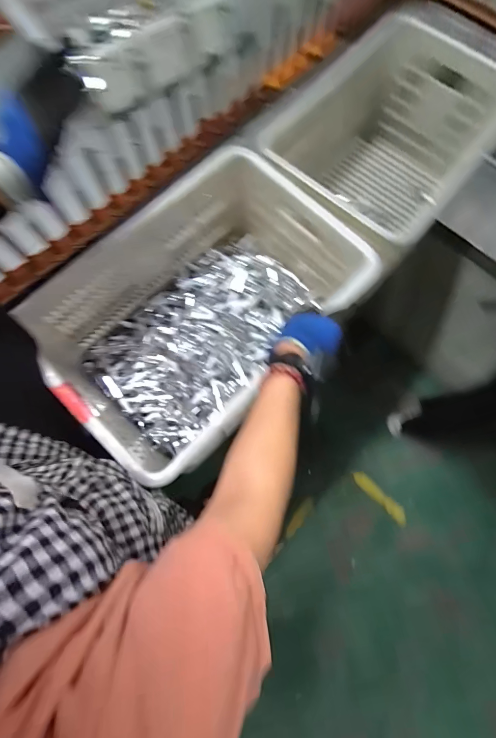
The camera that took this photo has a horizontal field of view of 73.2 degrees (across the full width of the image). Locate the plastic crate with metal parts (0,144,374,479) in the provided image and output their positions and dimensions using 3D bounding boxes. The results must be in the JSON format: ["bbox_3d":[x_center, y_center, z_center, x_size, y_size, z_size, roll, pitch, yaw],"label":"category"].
[{"bbox_3d":[-0.072,-0.110,0.640,0.360,0.206,0.532,43,77,12],"label":"plastic crate with metal parts"}]

